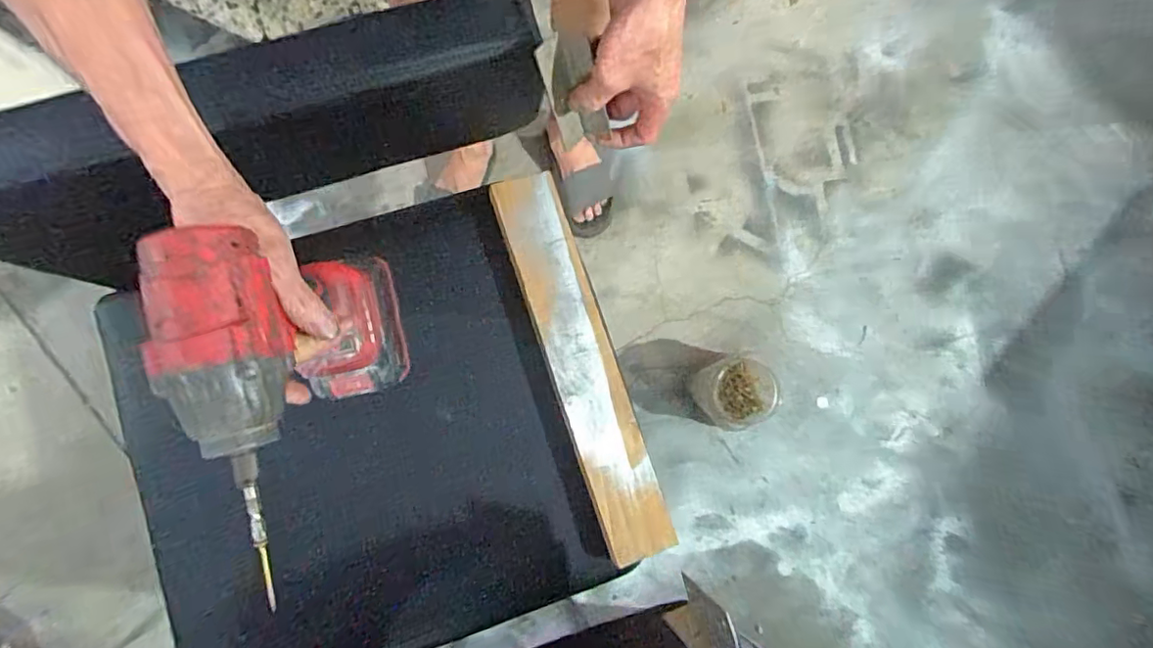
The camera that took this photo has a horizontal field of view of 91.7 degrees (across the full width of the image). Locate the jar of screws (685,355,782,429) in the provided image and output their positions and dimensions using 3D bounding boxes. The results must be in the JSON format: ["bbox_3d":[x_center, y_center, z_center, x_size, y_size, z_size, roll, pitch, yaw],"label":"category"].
[{"bbox_3d":[0.287,0.123,1.036,0.130,0.157,0.125,-24,84,-3],"label":"jar of screws"}]

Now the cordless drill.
[{"bbox_3d":[-0.197,0.035,0.413,0.065,0.249,0.186,3,96,1],"label":"cordless drill"}]

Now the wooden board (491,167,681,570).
[{"bbox_3d":[0.004,0.041,0.622,0.075,0.034,0.433,-19,84,-2],"label":"wooden board"}]

